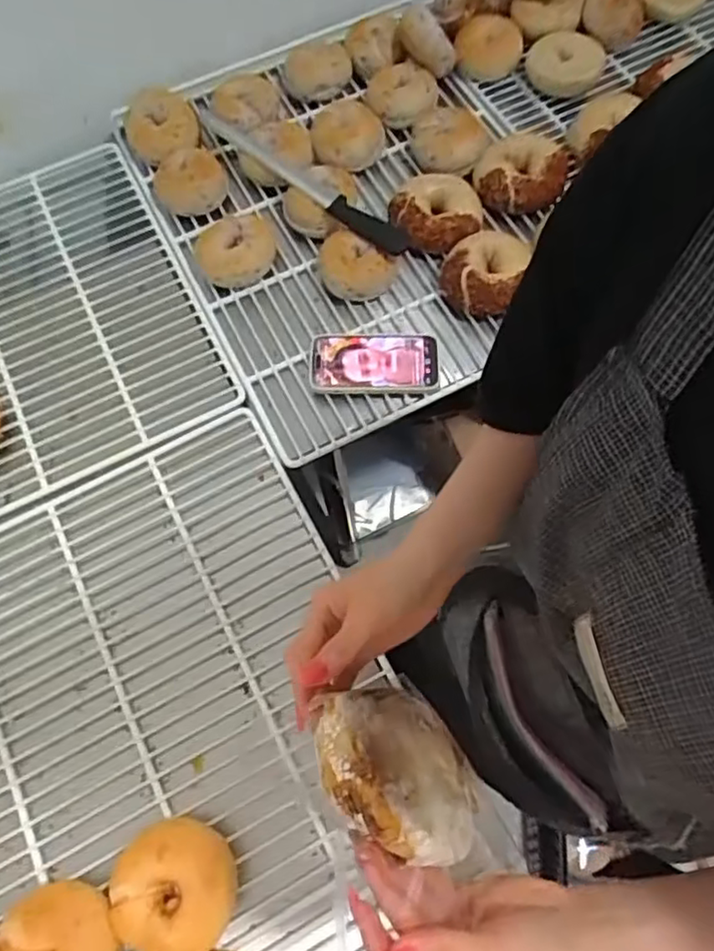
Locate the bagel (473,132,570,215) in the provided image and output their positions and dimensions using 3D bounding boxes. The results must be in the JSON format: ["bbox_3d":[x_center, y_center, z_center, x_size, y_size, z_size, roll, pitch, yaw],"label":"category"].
[{"bbox_3d":[0.196,-0.369,0.795,0.102,0.041,0.105,-2,67,2],"label":"bagel"}]

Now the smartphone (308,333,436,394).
[{"bbox_3d":[0.019,-0.135,0.779,0.148,0.015,0.074,-2,75,4],"label":"smartphone"}]

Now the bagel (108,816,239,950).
[{"bbox_3d":[-0.160,0.366,0.587,0.105,0.049,0.105,-1,69,1],"label":"bagel"}]

